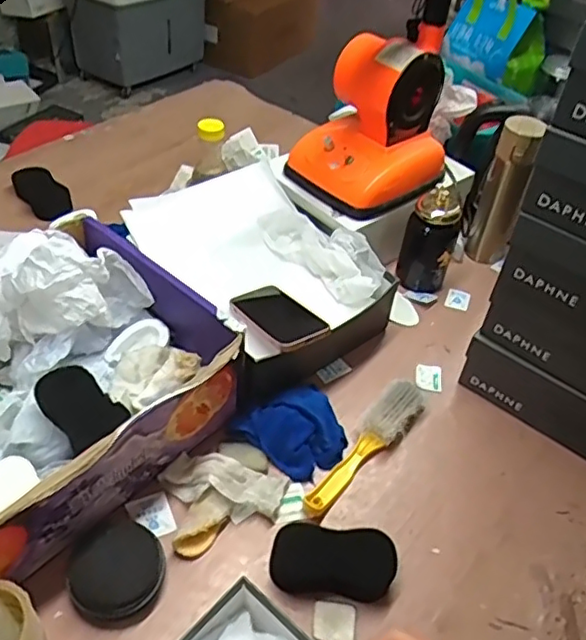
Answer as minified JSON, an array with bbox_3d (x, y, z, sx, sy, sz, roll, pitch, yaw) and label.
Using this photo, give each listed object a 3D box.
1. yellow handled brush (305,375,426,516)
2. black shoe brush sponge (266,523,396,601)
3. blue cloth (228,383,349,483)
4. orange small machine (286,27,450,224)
[{"bbox_3d":[0.089,0.150,0.763,0.054,0.035,0.225,31,50,23],"label":"yellow handled brush"},{"bbox_3d":[0.041,0.249,0.654,0.126,0.033,0.060,5,44,-2],"label":"black shoe brush sponge"},{"bbox_3d":[0.003,0.132,0.768,0.120,0.040,0.112,-25,52,-28],"label":"blue cloth"},{"bbox_3d":[0.117,-0.297,0.935,0.189,0.200,0.191,32,50,24],"label":"orange small machine"}]

